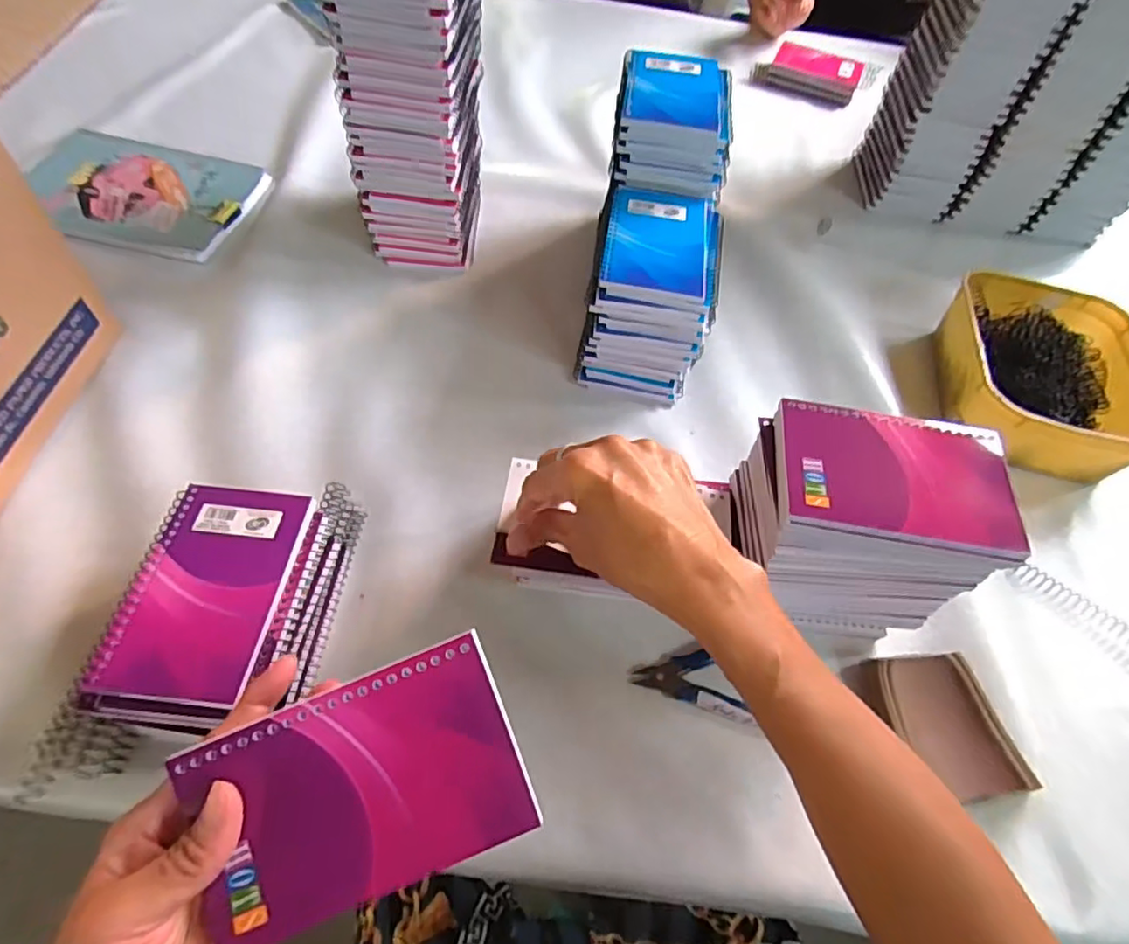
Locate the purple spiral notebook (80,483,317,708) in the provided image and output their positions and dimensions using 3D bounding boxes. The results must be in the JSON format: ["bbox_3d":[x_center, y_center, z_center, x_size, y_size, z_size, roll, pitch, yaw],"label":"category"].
[{"bbox_3d":[-0.207,0.067,0.353,0.083,0.015,0.127,8,55,0],"label":"purple spiral notebook"}]

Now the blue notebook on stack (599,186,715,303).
[{"bbox_3d":[0.078,-0.190,0.491,0.085,0.012,0.128,11,55,0],"label":"blue notebook on stack"}]

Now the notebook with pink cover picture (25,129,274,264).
[{"bbox_3d":[-0.439,-0.288,0.620,0.222,0.020,0.162,12,55,3],"label":"notebook with pink cover picture"}]

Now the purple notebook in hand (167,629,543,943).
[{"bbox_3d":[-0.081,0.125,0.239,0.126,0.005,0.078,-23,81,-3],"label":"purple notebook in hand"}]

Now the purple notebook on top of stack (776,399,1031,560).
[{"bbox_3d":[0.186,0.000,0.336,0.132,0.011,0.081,10,55,2],"label":"purple notebook on top of stack"}]

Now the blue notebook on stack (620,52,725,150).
[{"bbox_3d":[0.093,-0.325,0.518,0.081,0.019,0.122,8,55,-1],"label":"blue notebook on stack"}]

